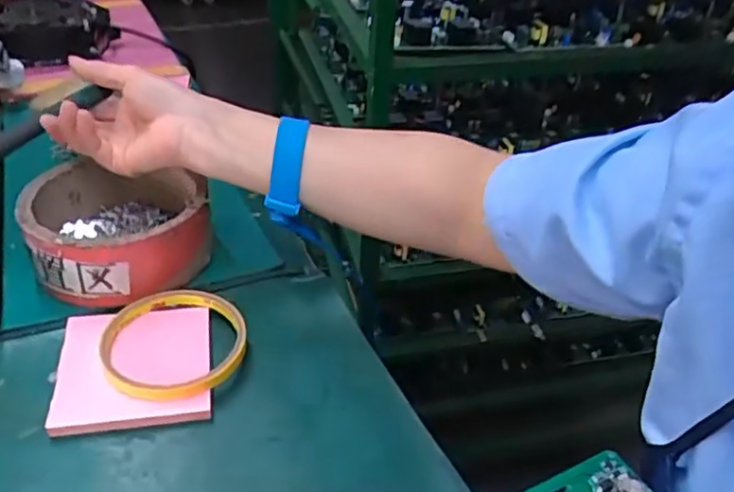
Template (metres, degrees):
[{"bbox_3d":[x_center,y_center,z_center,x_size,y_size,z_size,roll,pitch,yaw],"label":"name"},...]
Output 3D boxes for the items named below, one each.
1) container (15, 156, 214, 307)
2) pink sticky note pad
[{"bbox_3d":[-0.177,-0.017,0.466,0.119,0.053,0.124,-24,45,-31],"label":"container"},{"bbox_3d":[-0.139,0.071,0.392,0.086,0.013,0.088,-5,38,-11],"label":"pink sticky note pad"}]

